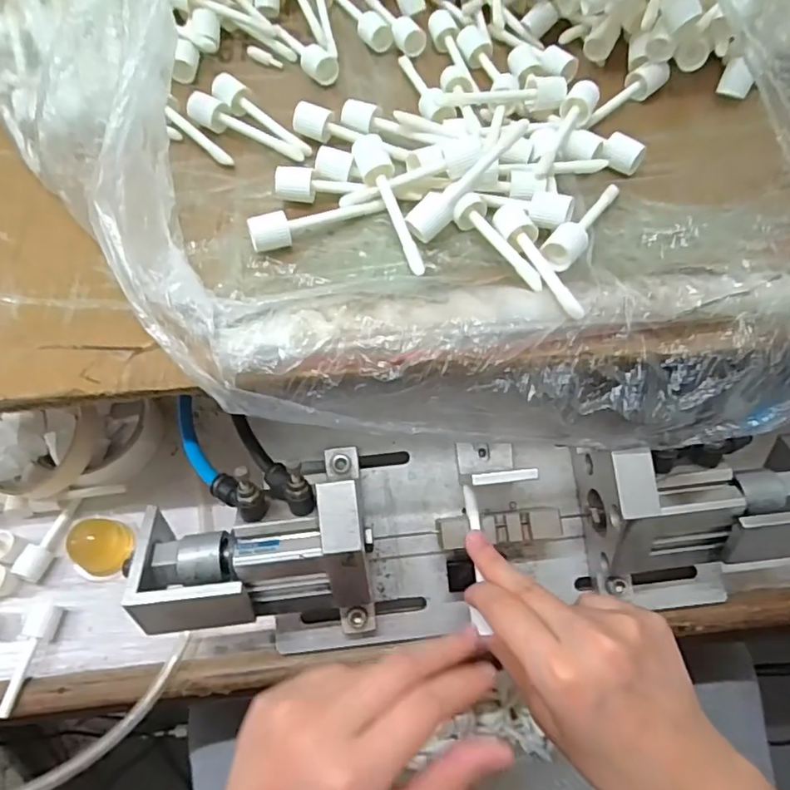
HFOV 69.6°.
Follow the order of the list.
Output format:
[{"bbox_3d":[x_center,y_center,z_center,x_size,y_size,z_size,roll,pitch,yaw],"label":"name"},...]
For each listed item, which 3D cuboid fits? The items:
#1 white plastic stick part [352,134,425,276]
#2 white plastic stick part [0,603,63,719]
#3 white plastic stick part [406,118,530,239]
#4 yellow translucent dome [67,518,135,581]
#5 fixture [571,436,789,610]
[{"bbox_3d":[-0.003,-0.103,0.312,0.018,0.024,0.083,-18,65,-7],"label":"white plastic stick part"},{"bbox_3d":[-0.230,0.165,0.357,0.016,0.012,0.064,8,65,6],"label":"white plastic stick part"},{"bbox_3d":[0.040,-0.117,0.309,0.083,0.013,0.015,-46,73,1],"label":"white plastic stick part"},{"bbox_3d":[-0.194,0.102,0.376,0.039,0.025,0.037,-1,64,2],"label":"yellow translucent dome"},{"bbox_3d":[0.174,0.074,0.335,0.141,0.097,0.086,-4,64,0],"label":"fixture"}]

